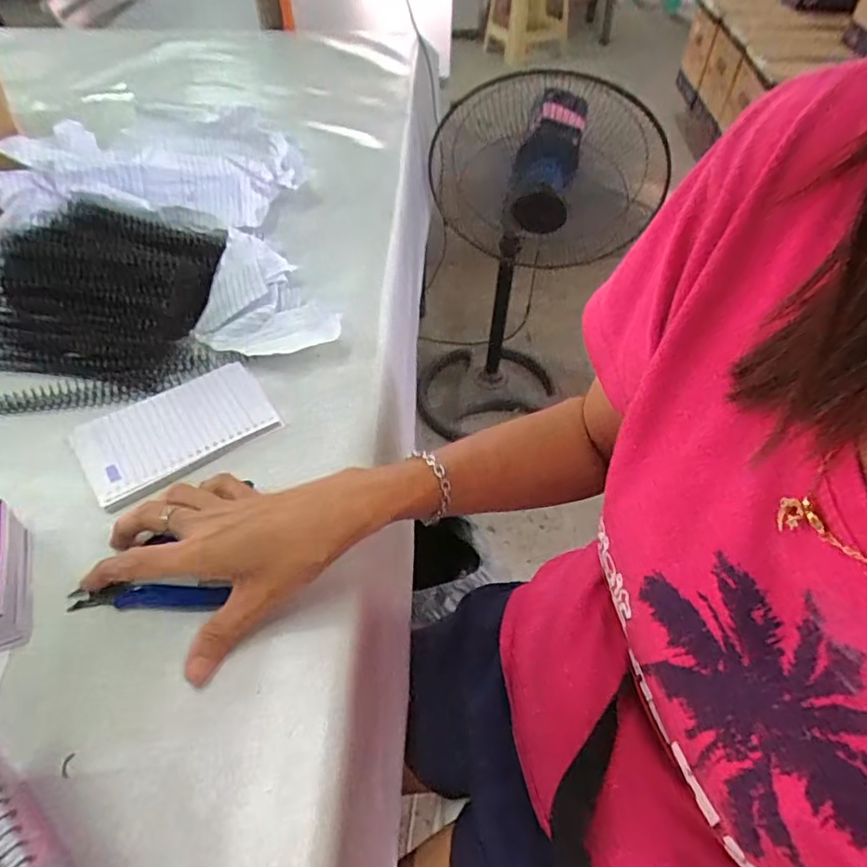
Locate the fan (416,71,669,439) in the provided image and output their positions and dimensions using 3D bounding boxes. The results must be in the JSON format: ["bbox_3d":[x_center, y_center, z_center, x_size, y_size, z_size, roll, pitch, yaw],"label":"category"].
[{"bbox_3d":[0.192,-0.340,1.262,0.404,0.830,0.323,6,50,4],"label":"fan"}]

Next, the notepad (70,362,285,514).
[{"bbox_3d":[-0.196,-0.006,0.438,0.135,0.009,0.087,-29,56,-24],"label":"notepad"}]

